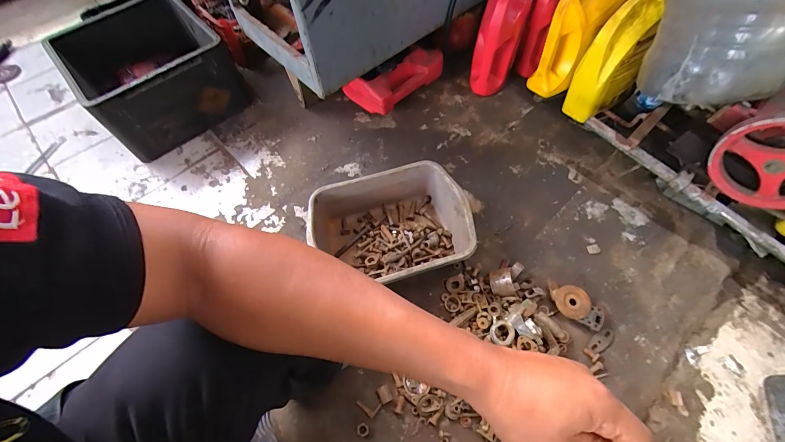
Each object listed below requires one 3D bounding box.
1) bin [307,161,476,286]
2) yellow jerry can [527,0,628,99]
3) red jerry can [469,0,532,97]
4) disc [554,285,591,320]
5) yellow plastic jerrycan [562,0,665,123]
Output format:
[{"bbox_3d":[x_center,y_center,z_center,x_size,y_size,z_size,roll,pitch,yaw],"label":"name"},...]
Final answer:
[{"bbox_3d":[0.004,0.021,0.794,0.332,0.115,0.259,-15,62,-6],"label":"bin"},{"bbox_3d":[0.493,-0.478,0.878,0.191,0.284,0.091,-19,62,-8],"label":"yellow jerry can"},{"bbox_3d":[0.288,-0.483,0.940,0.108,0.316,0.139,16,63,11],"label":"red jerry can"},{"bbox_3d":[0.391,0.178,0.737,0.067,0.026,0.072,-1,61,2],"label":"disc"},{"bbox_3d":[0.562,-0.400,0.854,0.135,0.279,0.098,-28,64,-12],"label":"yellow plastic jerrycan"}]

